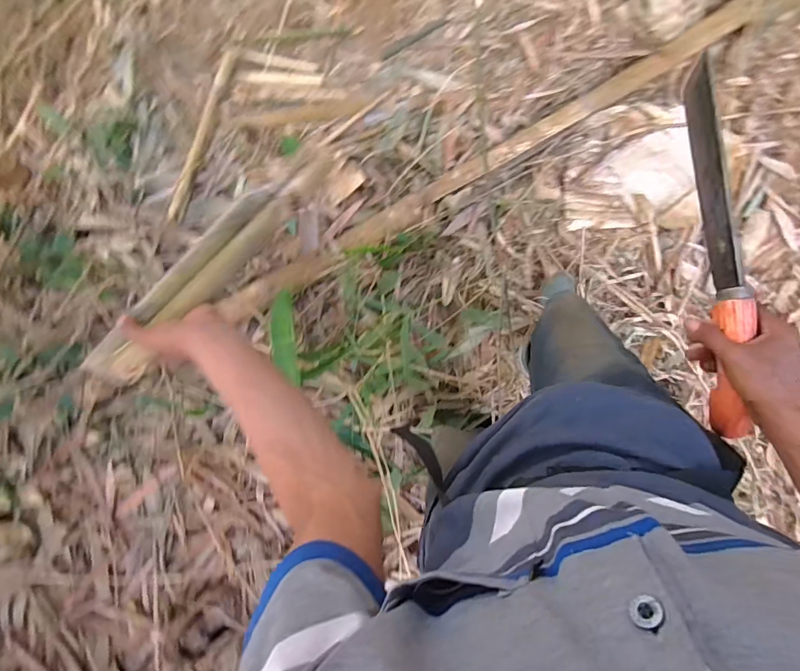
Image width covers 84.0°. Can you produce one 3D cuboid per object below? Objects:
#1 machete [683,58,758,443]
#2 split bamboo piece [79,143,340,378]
[{"bbox_3d":[0.328,-0.091,0.459,0.020,0.057,0.382,-3,85,6],"label":"machete"},{"bbox_3d":[-0.211,-0.098,0.542,0.058,0.037,0.384,38,76,8],"label":"split bamboo piece"}]

